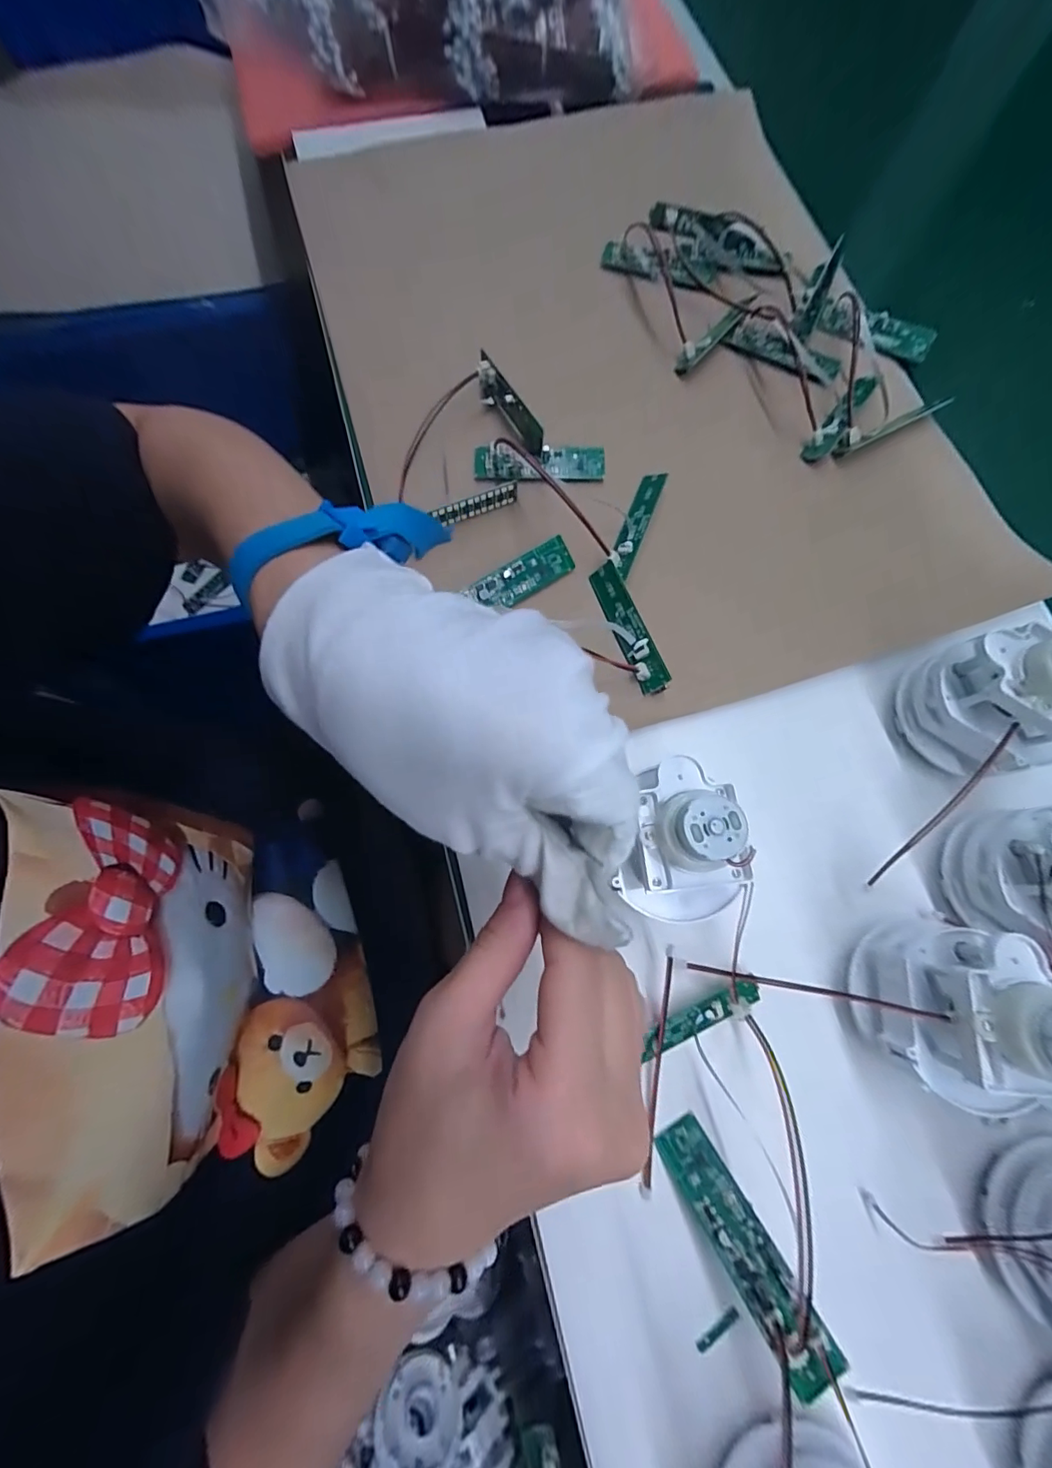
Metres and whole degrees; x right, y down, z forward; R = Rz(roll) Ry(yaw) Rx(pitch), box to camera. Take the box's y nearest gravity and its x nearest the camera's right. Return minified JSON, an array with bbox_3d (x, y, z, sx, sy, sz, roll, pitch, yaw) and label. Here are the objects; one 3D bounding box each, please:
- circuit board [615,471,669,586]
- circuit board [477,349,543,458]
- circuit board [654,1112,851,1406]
[{"bbox_3d":[0.068,-0.130,0.302,0.014,0.004,0.078,17,73,20],"label":"circuit board"},{"bbox_3d":[-0.011,-0.207,0.310,0.012,0.019,0.074,-28,77,-8],"label":"circuit board"},{"bbox_3d":[0.086,0.204,0.197,0.021,0.010,0.081,-32,46,-8],"label":"circuit board"}]

